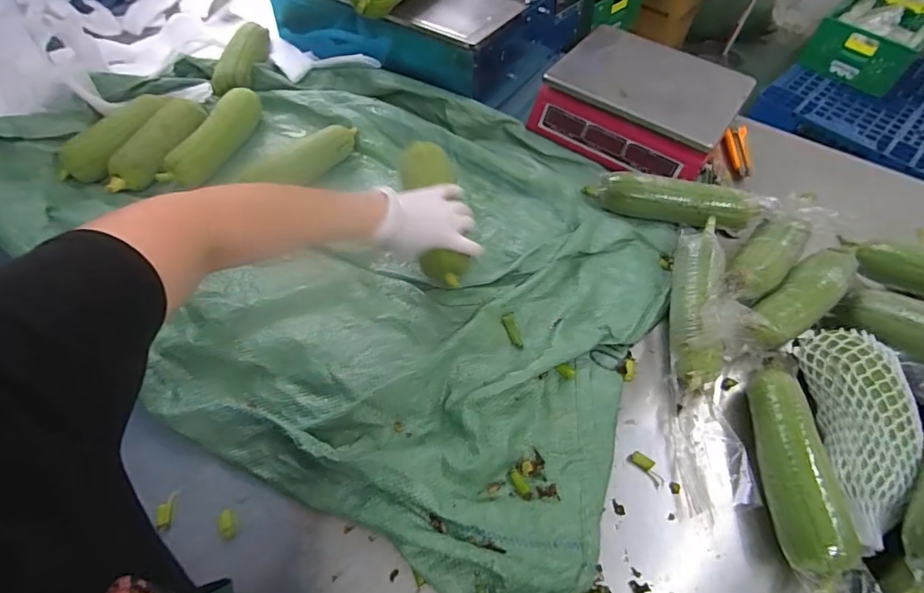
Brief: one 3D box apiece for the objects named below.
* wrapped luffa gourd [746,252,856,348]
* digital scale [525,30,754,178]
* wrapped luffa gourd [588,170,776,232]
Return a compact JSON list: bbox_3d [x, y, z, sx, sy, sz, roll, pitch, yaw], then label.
[{"bbox_3d":[0.442,0.002,0.605,0.196,0.051,0.064,-33,63,-21],"label":"wrapped luffa gourd"},{"bbox_3d":[0.300,-0.328,0.790,0.293,0.094,0.234,32,61,18],"label":"digital scale"},{"bbox_3d":[0.317,-0.142,0.692,0.245,0.062,0.051,17,58,10],"label":"wrapped luffa gourd"}]

